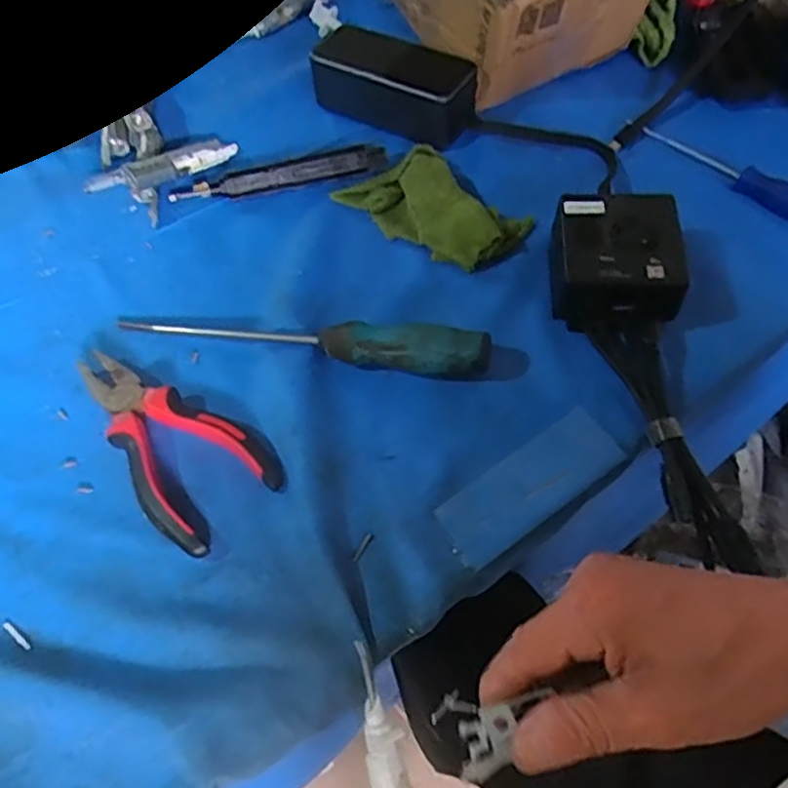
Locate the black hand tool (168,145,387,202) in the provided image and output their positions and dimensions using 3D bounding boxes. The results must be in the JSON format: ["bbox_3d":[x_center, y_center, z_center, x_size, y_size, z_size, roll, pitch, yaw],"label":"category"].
[{"bbox_3d":[-0.087,-0.169,0.512,0.162,0.013,0.019,-10,59,-3],"label":"black hand tool"}]

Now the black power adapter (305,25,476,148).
[{"bbox_3d":[0.000,-0.251,0.540,0.132,0.051,0.059,25,63,17],"label":"black power adapter"}]

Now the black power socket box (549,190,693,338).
[{"bbox_3d":[0.140,-0.082,0.429,0.075,0.048,0.084,1,59,5],"label":"black power socket box"}]

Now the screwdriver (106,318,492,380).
[{"bbox_3d":[-0.064,-0.037,0.429,0.247,0.031,0.026,9,60,9],"label":"screwdriver"}]

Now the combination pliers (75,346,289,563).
[{"bbox_3d":[-0.139,0.023,0.403,0.151,0.019,0.073,39,69,24],"label":"combination pliers"}]

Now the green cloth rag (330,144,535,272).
[{"bbox_3d":[0.029,-0.141,0.490,0.077,0.025,0.129,-38,64,-18],"label":"green cloth rag"}]

